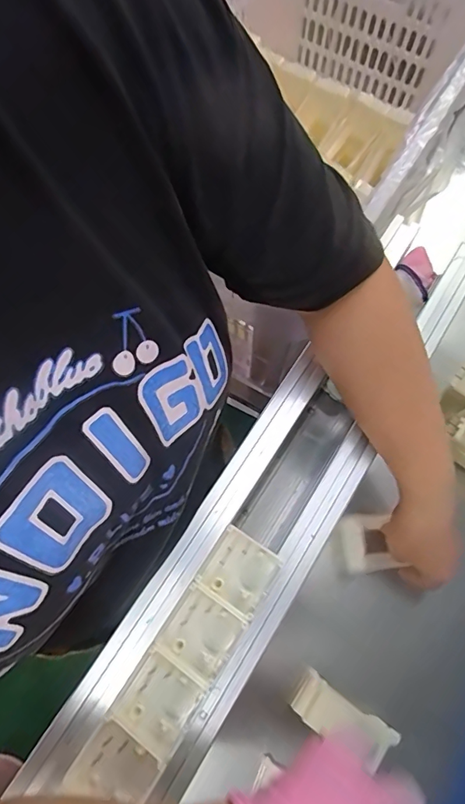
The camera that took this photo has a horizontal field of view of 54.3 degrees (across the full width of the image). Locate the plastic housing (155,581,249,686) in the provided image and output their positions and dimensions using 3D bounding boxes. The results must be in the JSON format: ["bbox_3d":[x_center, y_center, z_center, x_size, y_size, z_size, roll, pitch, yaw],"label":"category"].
[{"bbox_3d":[-0.023,0.169,0.333,0.051,0.017,0.050,32,74,11],"label":"plastic housing"}]

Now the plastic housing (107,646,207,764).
[{"bbox_3d":[-0.051,0.213,0.325,0.052,0.031,0.052,32,74,11],"label":"plastic housing"}]

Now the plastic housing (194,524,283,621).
[{"bbox_3d":[0.006,0.130,0.349,0.051,0.018,0.049,33,74,11],"label":"plastic housing"}]

